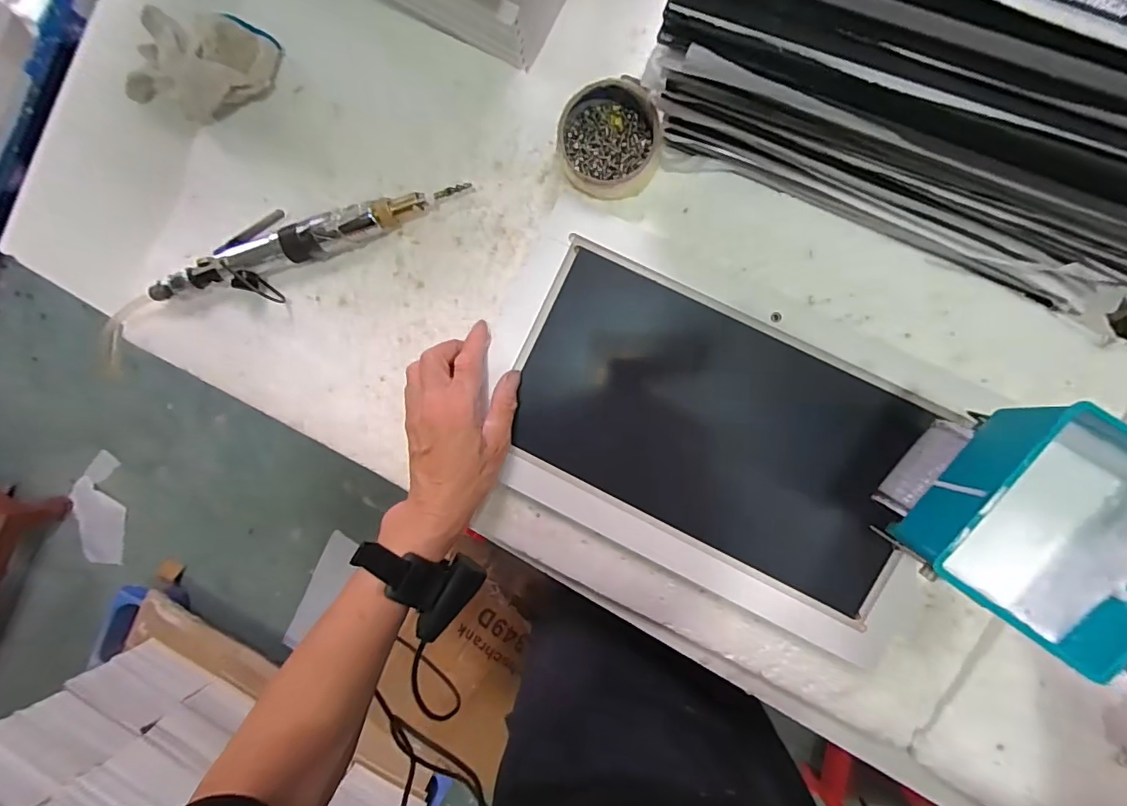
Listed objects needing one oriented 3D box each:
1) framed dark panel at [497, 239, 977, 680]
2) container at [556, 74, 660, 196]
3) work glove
[{"bbox_3d":[0.134,0.041,0.446,0.378,0.023,0.230,26,98,6],"label":"framed dark panel"},{"bbox_3d":[0.039,-0.220,0.427,0.081,0.030,0.082,1,96,8],"label":"container"},{"bbox_3d":[-0.342,-0.316,0.462,0.150,0.046,0.101,25,96,5],"label":"work glove"}]

